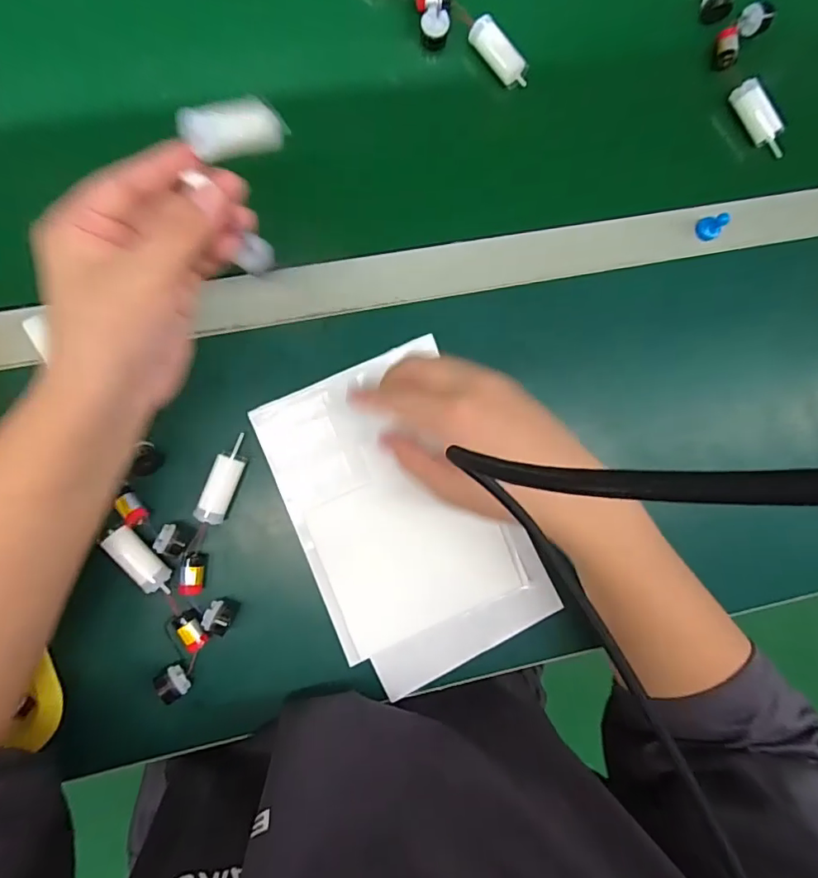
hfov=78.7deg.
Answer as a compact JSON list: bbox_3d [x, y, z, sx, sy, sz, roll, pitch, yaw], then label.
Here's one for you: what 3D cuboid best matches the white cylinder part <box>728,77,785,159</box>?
[{"bbox_3d":[0.296,-0.268,0.417,0.018,0.018,0.066,-42,97,-6],"label":"white cylinder part"}]

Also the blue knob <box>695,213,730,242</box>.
[{"bbox_3d":[0.248,-0.173,0.404,0.014,0.021,0.018,-35,96,-6],"label":"blue knob"}]

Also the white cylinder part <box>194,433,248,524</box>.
[{"bbox_3d":[-0.133,0.029,0.360,0.019,0.015,0.064,21,88,-9],"label":"white cylinder part"}]

